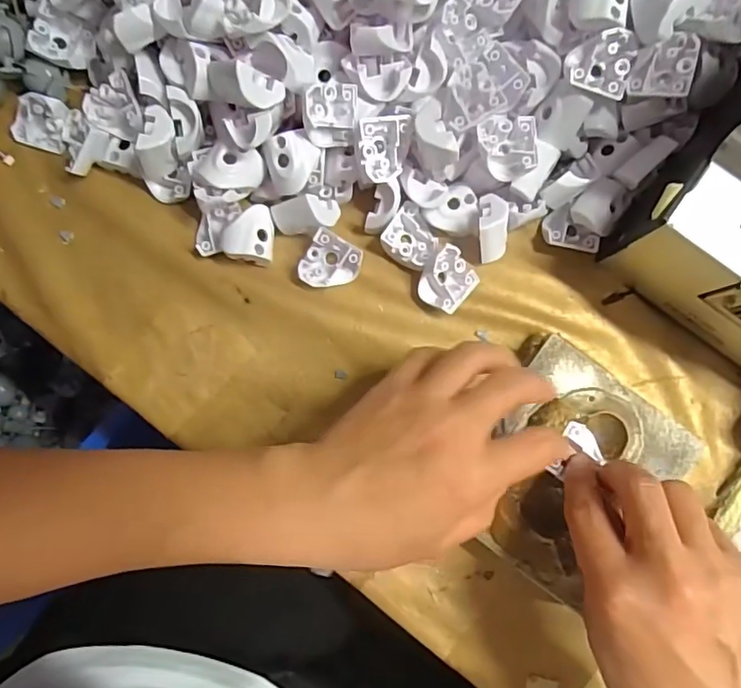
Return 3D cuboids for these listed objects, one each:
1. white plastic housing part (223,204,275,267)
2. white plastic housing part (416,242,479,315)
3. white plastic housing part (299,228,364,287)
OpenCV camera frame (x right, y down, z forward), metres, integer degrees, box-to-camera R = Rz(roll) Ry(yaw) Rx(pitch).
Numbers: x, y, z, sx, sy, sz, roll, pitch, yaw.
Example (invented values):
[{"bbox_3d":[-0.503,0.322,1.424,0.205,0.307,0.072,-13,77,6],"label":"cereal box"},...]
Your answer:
[{"bbox_3d":[-0.070,-0.064,0.319,0.027,0.021,0.031,5,84,0],"label":"white plastic housing part"},{"bbox_3d":[0.045,-0.036,0.321,0.027,0.016,0.032,39,85,3],"label":"white plastic housing part"},{"bbox_3d":[-0.024,-0.047,0.321,0.030,0.014,0.031,34,84,3],"label":"white plastic housing part"}]

